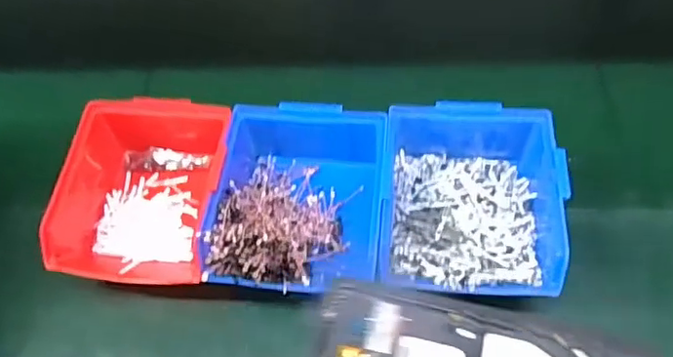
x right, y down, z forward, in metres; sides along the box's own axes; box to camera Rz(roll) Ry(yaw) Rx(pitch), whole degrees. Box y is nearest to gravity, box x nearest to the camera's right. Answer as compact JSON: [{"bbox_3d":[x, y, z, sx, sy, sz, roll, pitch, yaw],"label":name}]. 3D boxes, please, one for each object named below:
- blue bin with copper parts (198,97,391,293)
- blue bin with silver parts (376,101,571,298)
[{"bbox_3d":[-0.027,0.019,0.449,0.122,0.068,0.149,3,58,5],"label":"blue bin with copper parts"},{"bbox_3d":[0.098,0.013,0.435,0.123,0.060,0.146,4,59,6],"label":"blue bin with silver parts"}]

